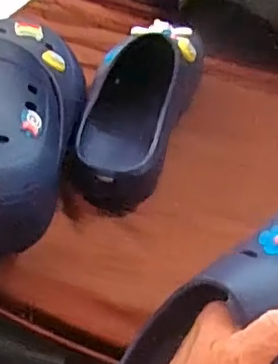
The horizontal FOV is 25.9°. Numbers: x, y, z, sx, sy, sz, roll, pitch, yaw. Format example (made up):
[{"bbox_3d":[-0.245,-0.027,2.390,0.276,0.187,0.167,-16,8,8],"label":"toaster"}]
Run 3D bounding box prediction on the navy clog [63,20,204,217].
[{"bbox_3d":[-0.001,-0.083,0.588,0.092,0.079,0.253,16,42,9],"label":"navy clog"}]

